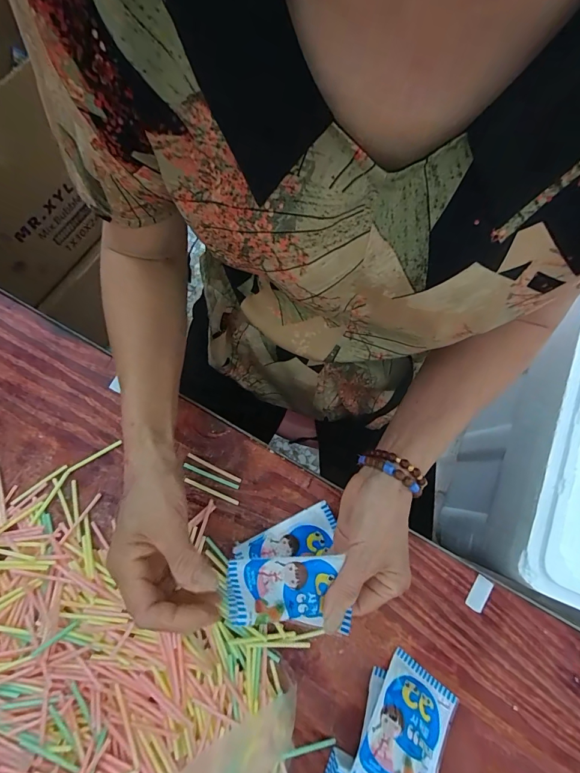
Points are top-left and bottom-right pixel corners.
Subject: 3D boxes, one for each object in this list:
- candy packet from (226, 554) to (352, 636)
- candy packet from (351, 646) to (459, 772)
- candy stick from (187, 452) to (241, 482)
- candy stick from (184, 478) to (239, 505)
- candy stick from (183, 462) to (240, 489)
[{"bbox_3d":[0.002,0.153,0.277,0.097,0.014,0.049,15,50,-16],"label":"candy packet"},{"bbox_3d":[0.103,0.302,0.316,0.066,0.012,0.103,35,49,12],"label":"candy packet"},{"bbox_3d":[-0.081,0.086,0.389,0.063,0.004,0.004,26,75,5],"label":"candy stick"},{"bbox_3d":[-0.082,0.110,0.383,0.061,0.004,0.004,23,75,4],"label":"candy stick"},{"bbox_3d":[-0.084,0.095,0.387,0.062,0.004,0.005,22,75,4],"label":"candy stick"}]

